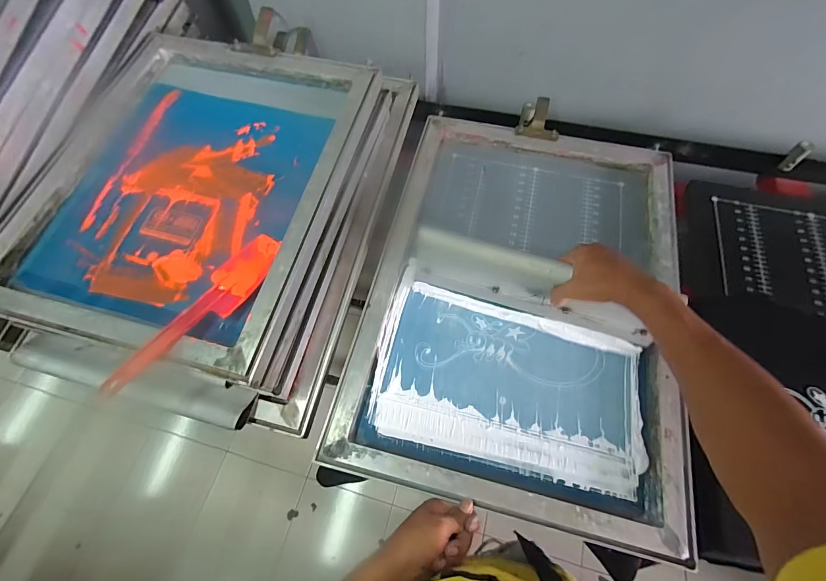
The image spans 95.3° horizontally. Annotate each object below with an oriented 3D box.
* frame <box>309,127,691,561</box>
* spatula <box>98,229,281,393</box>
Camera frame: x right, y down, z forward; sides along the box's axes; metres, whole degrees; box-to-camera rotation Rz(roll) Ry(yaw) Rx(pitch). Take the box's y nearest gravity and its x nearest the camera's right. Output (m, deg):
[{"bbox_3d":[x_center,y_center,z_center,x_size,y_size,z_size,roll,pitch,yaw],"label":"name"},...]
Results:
[{"bbox_3d":[0.178,-0.011,0.609,0.462,0.033,0.652,13,65,8],"label":"frame"},{"bbox_3d":[-0.254,0.023,0.461,0.063,0.031,0.246,30,68,15],"label":"spatula"}]

